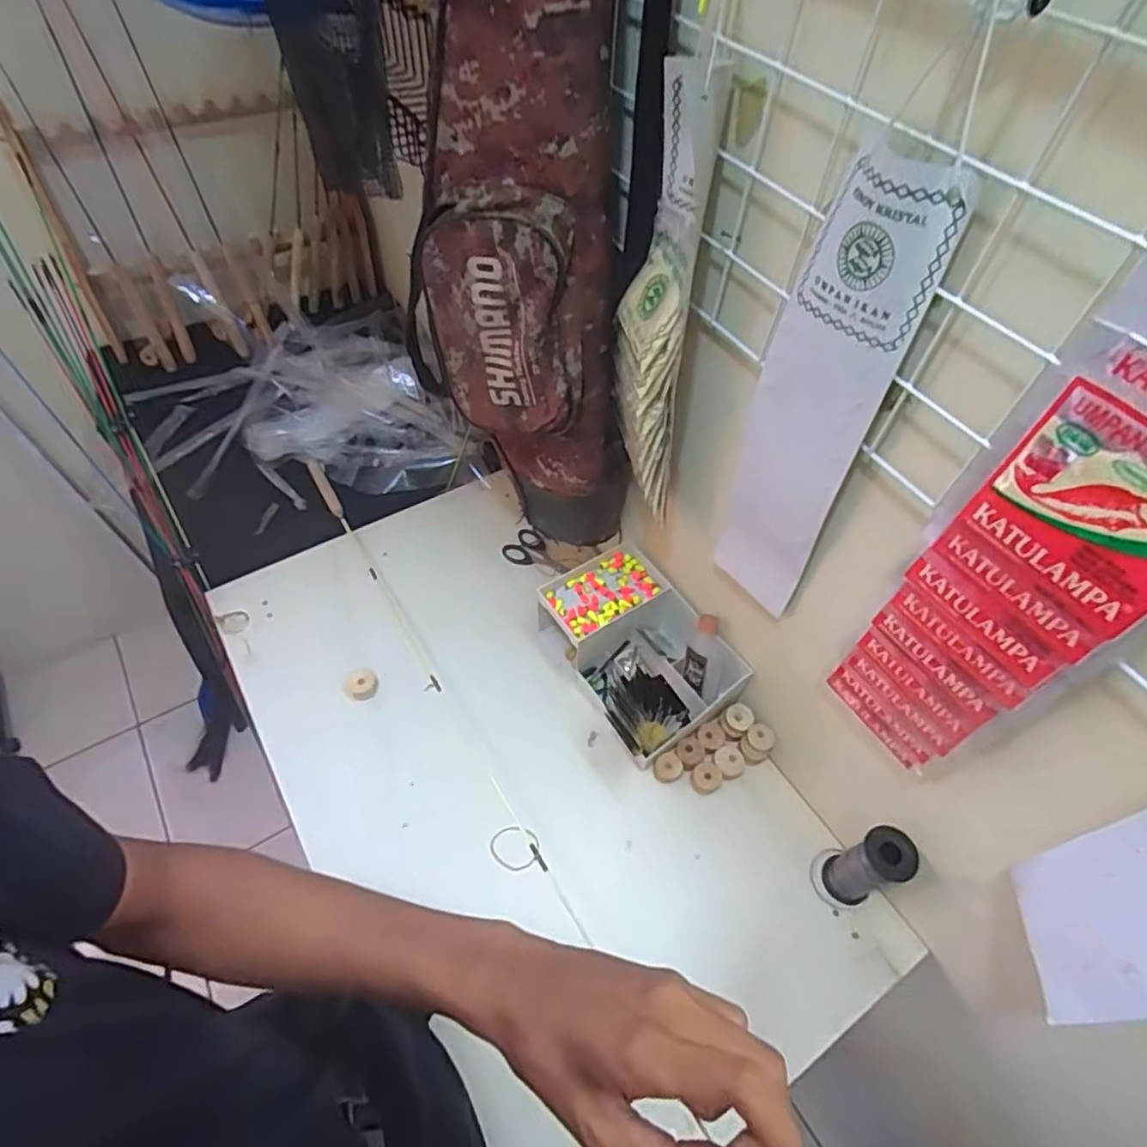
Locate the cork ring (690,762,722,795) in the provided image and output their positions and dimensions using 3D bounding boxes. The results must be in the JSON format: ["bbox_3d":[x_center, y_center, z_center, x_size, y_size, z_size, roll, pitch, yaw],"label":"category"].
[{"bbox_3d":[0.152,0.234,0.736,0.037,0.012,0.031,-21,57,-17],"label":"cork ring"}]

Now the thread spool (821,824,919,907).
[{"bbox_3d":[0.291,0.293,0.641,0.045,0.115,0.047,2,53,-2],"label":"thread spool"}]

